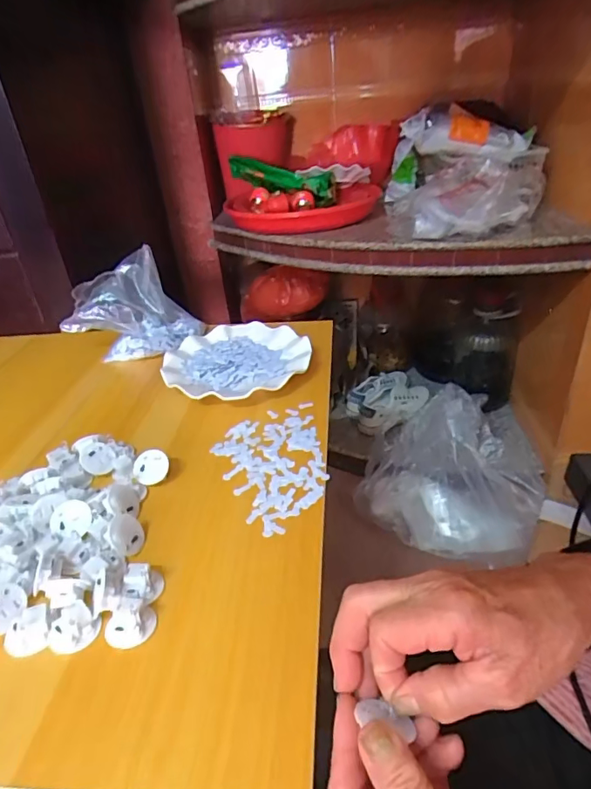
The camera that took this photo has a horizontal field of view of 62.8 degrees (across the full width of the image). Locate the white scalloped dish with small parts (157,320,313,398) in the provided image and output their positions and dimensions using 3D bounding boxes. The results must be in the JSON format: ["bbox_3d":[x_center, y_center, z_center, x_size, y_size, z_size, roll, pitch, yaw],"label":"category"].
[{"bbox_3d":[-0.073,-0.041,0.612,0.179,0.029,0.163,-4,32,3],"label":"white scalloped dish with small parts"}]

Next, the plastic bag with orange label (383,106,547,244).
[{"bbox_3d":[0.332,-0.452,0.967,0.309,0.179,0.397,3,33,14],"label":"plastic bag with orange label"}]

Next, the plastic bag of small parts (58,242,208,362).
[{"bbox_3d":[-0.226,-0.124,0.672,0.165,0.103,0.118,-29,39,-32],"label":"plastic bag of small parts"}]

